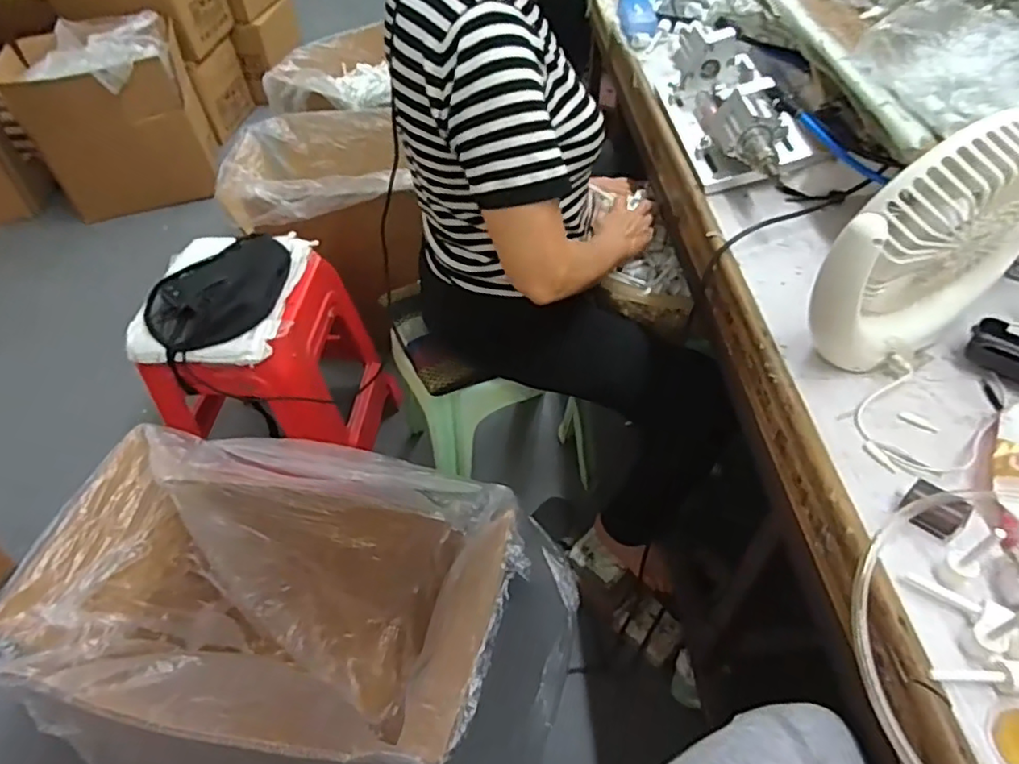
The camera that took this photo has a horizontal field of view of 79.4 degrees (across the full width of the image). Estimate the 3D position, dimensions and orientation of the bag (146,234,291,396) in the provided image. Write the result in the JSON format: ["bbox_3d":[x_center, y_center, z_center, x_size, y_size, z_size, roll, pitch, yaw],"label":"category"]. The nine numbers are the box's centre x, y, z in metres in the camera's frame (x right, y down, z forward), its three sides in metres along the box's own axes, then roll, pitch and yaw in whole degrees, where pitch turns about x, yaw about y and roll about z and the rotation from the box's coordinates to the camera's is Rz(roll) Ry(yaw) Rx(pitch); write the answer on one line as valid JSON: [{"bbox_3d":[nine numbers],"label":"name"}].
[{"bbox_3d":[-0.491,-0.155,1.040,0.256,0.076,0.199,-33,54,-23],"label":"bag"}]

